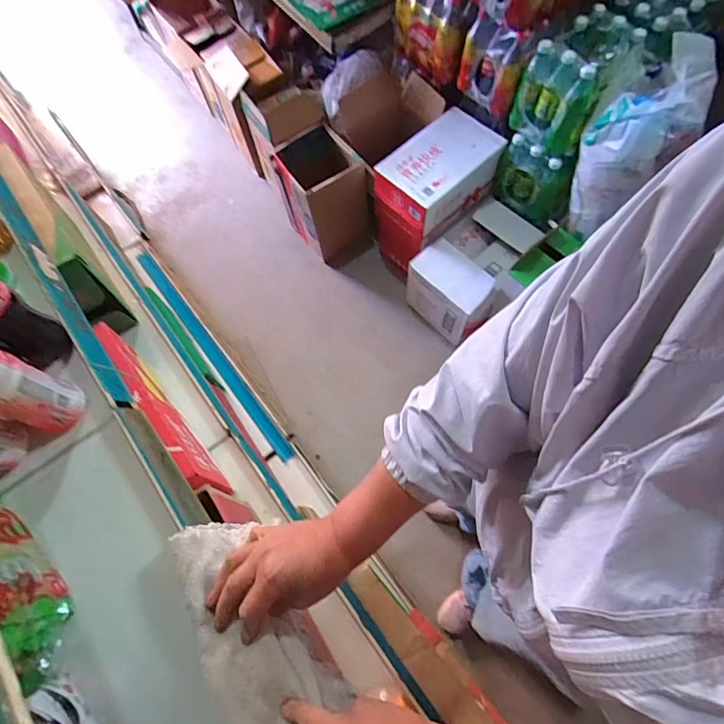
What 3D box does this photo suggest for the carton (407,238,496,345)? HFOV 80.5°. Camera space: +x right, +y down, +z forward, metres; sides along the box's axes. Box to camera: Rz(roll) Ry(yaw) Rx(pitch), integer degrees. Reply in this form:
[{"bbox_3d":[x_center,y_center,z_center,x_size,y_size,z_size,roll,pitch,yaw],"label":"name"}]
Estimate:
[{"bbox_3d":[0.282,-0.224,1.405,0.246,0.255,0.156,35,74,15],"label":"carton"}]

